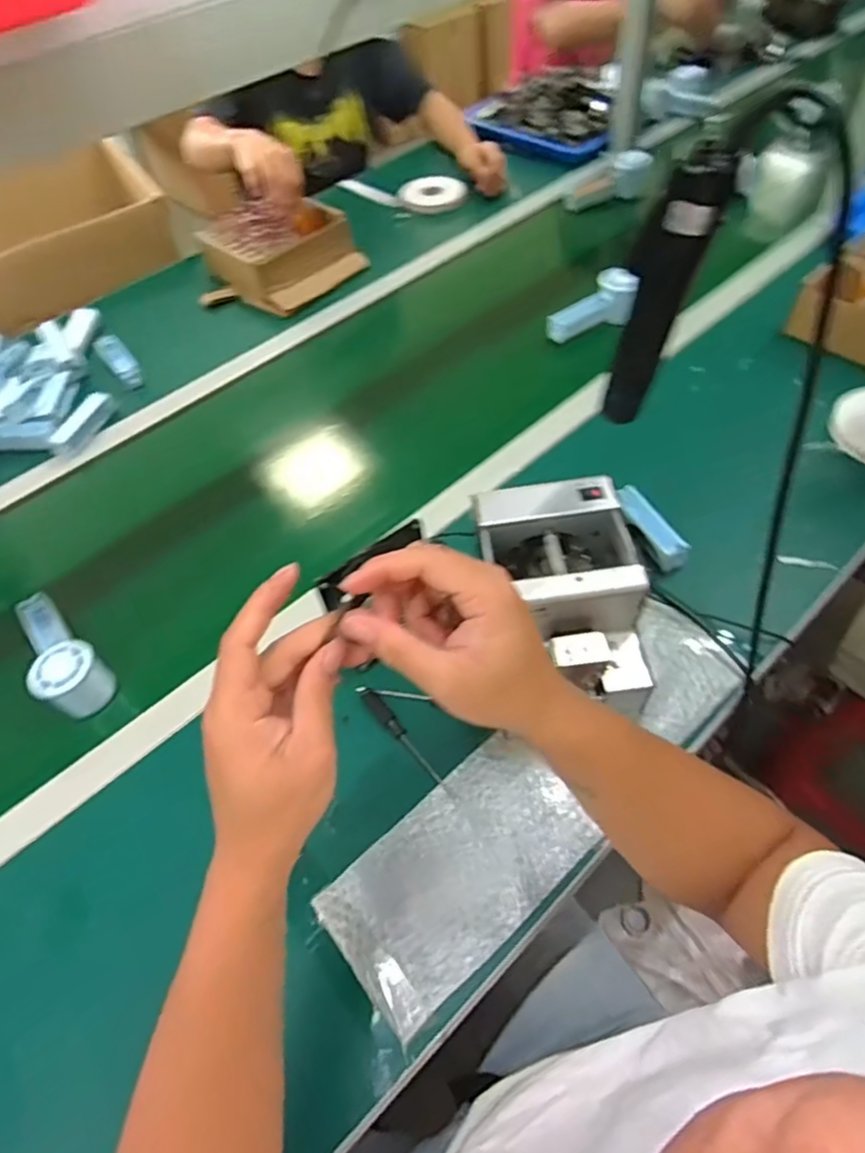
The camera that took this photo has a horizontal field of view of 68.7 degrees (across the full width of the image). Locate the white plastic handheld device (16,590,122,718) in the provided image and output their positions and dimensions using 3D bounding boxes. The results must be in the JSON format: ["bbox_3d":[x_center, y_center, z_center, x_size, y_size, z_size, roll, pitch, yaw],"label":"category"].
[{"bbox_3d":[-0.392,0.072,0.654,0.058,0.057,0.160,-40,59,-22],"label":"white plastic handheld device"}]

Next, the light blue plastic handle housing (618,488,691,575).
[{"bbox_3d":[0.233,-0.055,0.684,0.030,0.028,0.108,-23,54,-11],"label":"light blue plastic handle housing"}]

